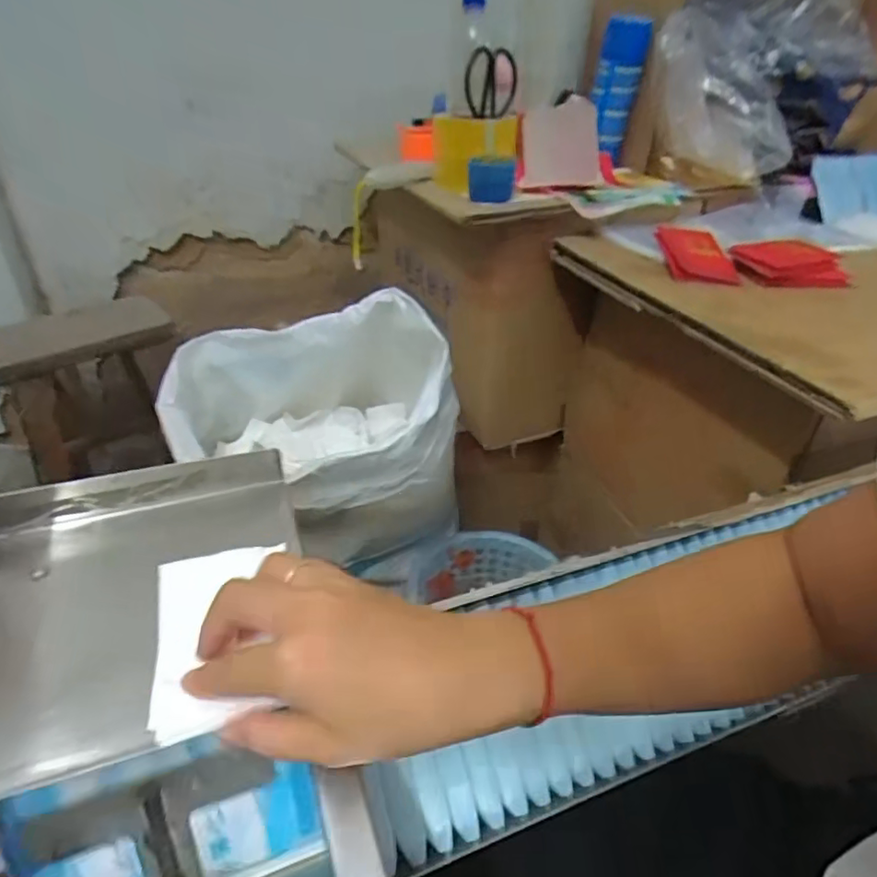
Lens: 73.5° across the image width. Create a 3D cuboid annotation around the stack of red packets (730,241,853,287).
[{"bbox_3d":[0.428,-0.216,0.726,0.126,0.031,0.088,2,35,1],"label":"stack of red packets"}]

